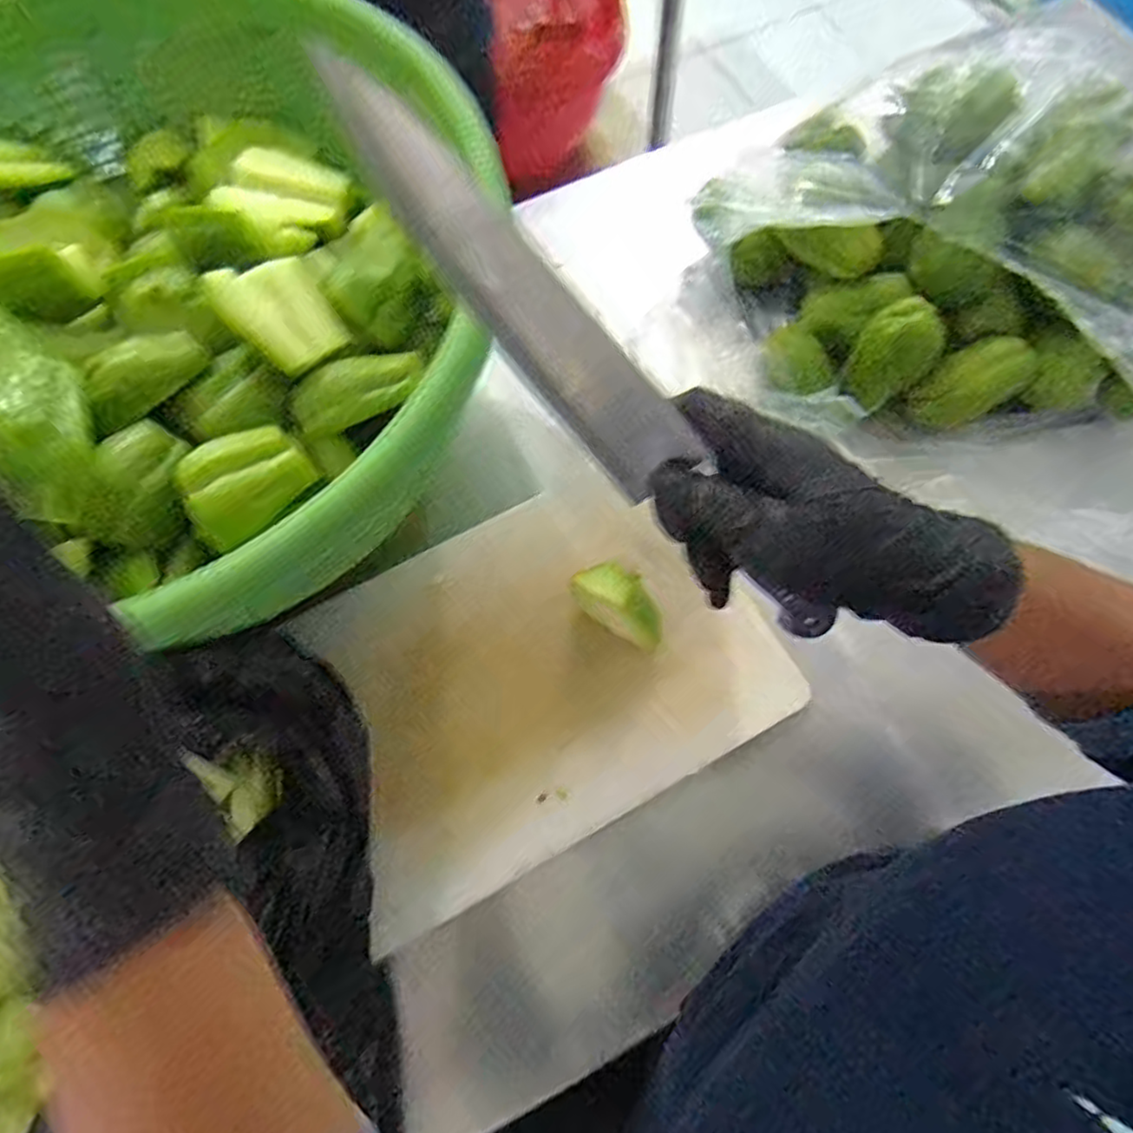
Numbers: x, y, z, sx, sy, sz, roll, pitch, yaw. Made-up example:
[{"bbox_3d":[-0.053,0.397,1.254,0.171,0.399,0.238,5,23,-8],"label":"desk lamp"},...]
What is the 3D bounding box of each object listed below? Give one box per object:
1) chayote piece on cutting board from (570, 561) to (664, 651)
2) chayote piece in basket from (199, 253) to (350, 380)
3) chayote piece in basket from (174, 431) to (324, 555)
[{"bbox_3d":[0.040,0.026,0.498,0.072,0.069,0.026,30,73,13],"label":"chayote piece on cutting board"},{"bbox_3d":[-0.160,-0.140,0.386,0.018,0.058,0.058,3,35,47],"label":"chayote piece in basket"},{"bbox_3d":[-0.177,-0.047,0.376,0.065,0.049,0.031,-40,29,-23],"label":"chayote piece in basket"}]

